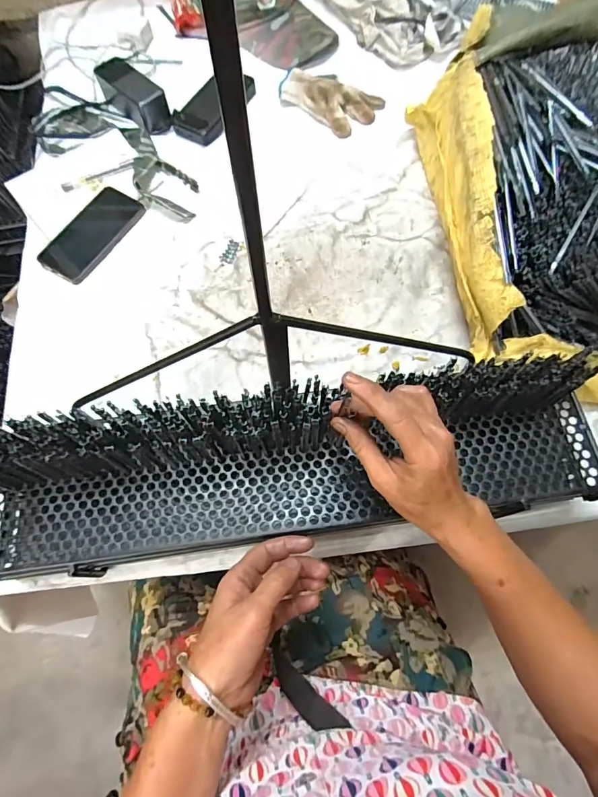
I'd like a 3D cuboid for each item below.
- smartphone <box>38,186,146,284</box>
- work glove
[{"bbox_3d":[-0.308,-0.246,0.616,0.082,0.010,0.163,28,72,10],"label":"smartphone"},{"bbox_3d":[0.053,-0.513,0.694,0.160,0.030,0.102,38,74,13],"label":"work glove"}]

